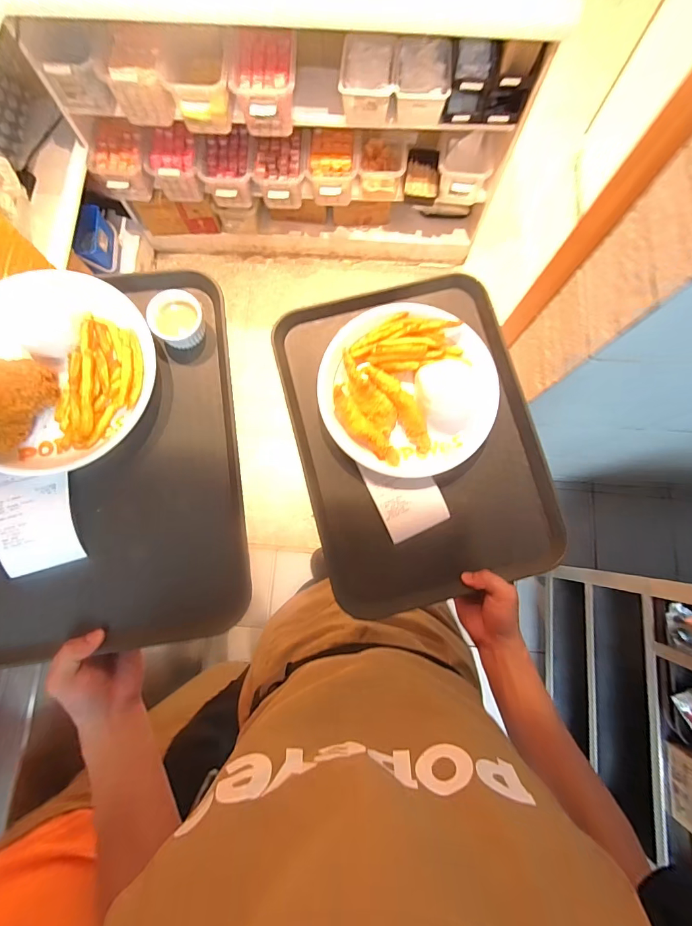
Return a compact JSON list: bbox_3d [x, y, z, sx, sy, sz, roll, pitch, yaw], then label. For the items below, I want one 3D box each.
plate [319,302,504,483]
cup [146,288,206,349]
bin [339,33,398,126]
[{"bbox_3d":[0.079,-0.094,0.496,0.215,0.039,0.210,0,82,2],"label":"plate"},{"bbox_3d":[-0.192,-0.164,0.441,0.056,0.032,0.055,0,82,2],"label":"cup"},{"bbox_3d":[0.073,-1.263,1.286,0.173,0.115,0.225,2,82,2],"label":"bin"}]

